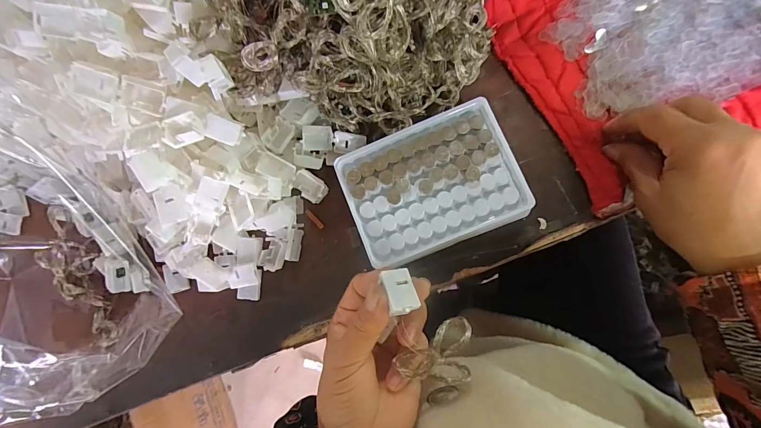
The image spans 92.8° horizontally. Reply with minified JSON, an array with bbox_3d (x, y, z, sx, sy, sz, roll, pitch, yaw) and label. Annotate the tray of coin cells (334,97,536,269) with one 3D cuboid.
[{"bbox_3d":[0.040,-0.023,0.292,0.128,0.035,0.096,-22,83,6],"label":"tray of coin cells"}]

